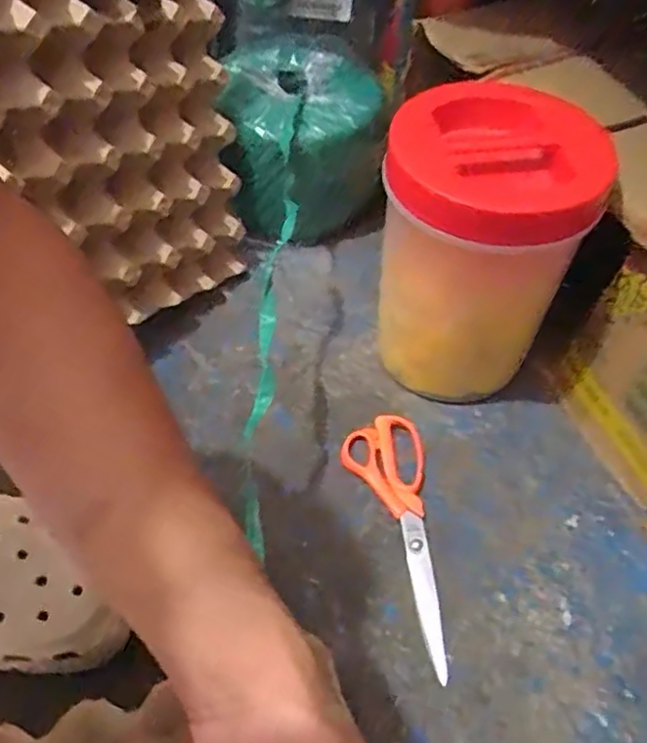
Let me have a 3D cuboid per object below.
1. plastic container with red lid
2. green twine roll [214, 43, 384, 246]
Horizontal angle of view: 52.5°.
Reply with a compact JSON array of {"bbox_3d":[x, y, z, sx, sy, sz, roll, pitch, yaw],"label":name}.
[{"bbox_3d":[0.122,-0.089,0.562,0.155,0.244,0.155,10,52,5],"label":"plastic container with red lid"},{"bbox_3d":[-0.028,-0.256,0.749,0.166,0.153,0.216,-6,52,-7],"label":"green twine roll"}]

